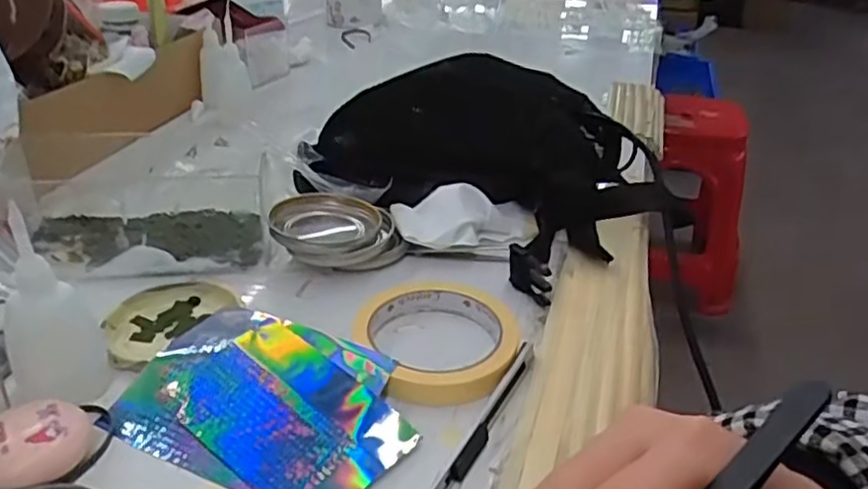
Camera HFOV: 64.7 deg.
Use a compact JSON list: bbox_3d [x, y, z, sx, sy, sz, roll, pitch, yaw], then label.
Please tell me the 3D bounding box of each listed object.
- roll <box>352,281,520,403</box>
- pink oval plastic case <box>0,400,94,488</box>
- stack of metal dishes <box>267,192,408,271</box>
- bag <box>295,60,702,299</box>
[{"bbox_3d":[0.003,0.054,0.409,0.092,0.016,0.097,2,30,-1],"label":"roll"},{"bbox_3d":[-0.187,0.094,0.320,0.045,0.021,0.040,-2,31,-8],"label":"pink oval plastic case"},{"bbox_3d":[-0.071,-0.010,0.501,0.092,0.028,0.080,-4,31,-11],"label":"stack of metal dishes"},{"bbox_3d":[0.043,-0.081,0.572,0.201,0.085,0.302,-24,39,-37],"label":"bag"}]

